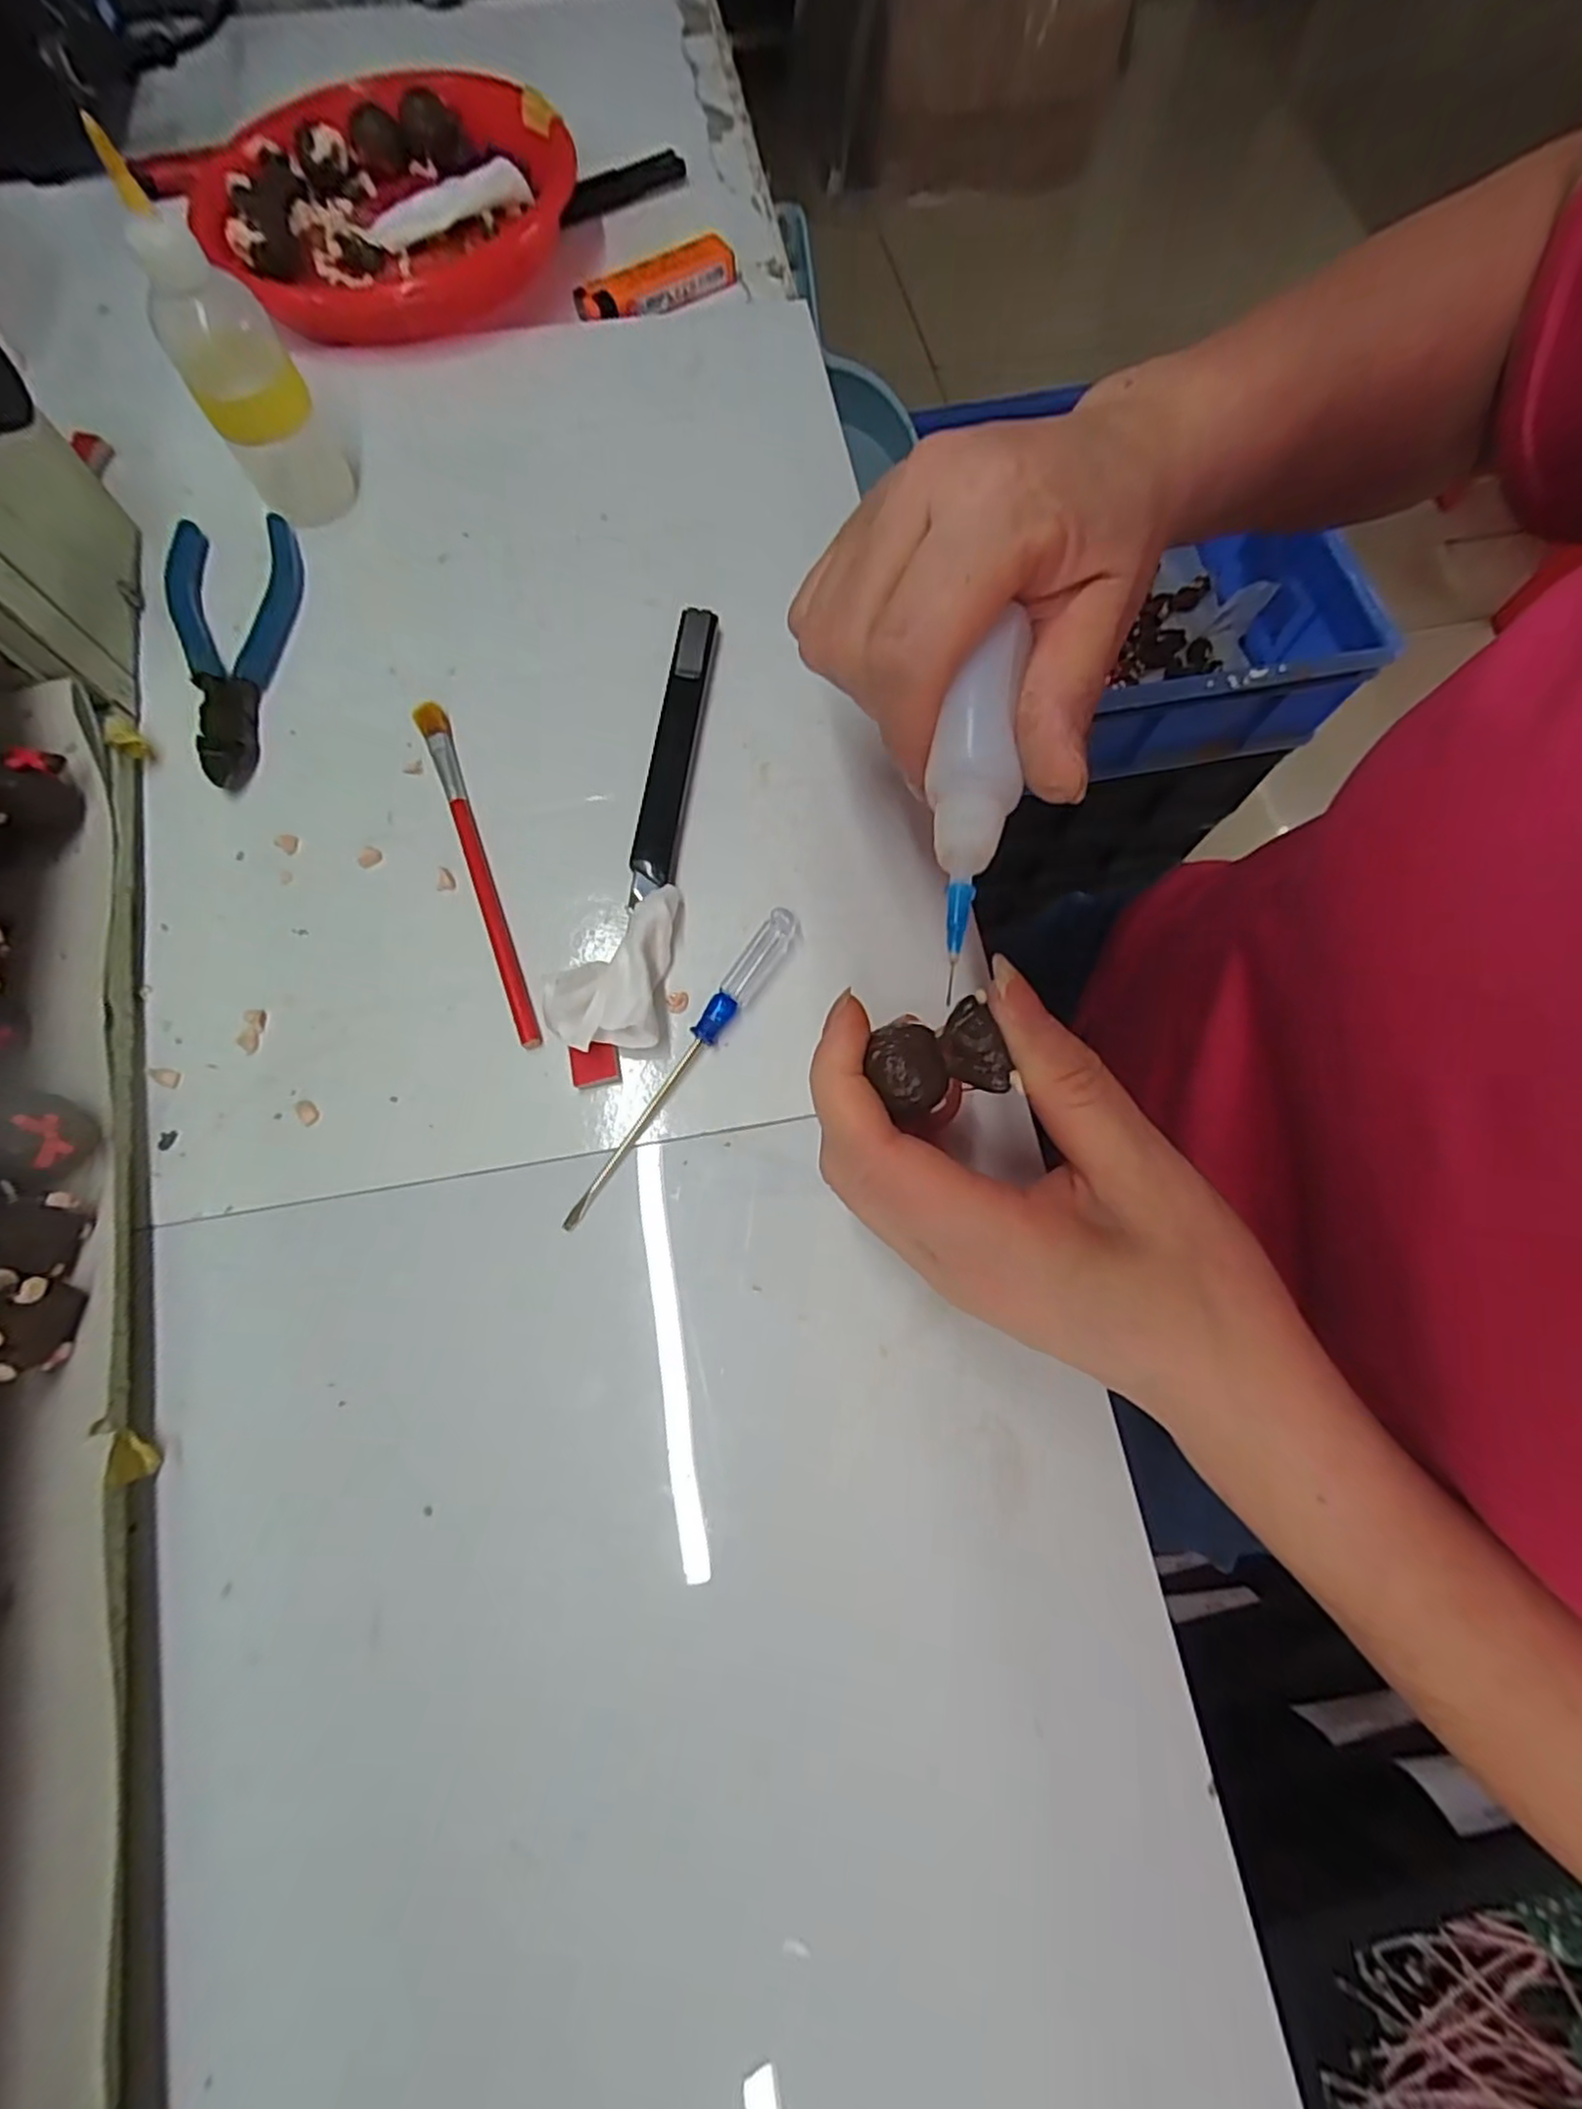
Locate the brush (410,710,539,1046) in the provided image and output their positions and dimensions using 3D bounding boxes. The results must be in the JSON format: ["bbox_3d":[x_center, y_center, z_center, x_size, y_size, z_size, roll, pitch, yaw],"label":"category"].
[{"bbox_3d":[-0.112,-0.069,0.268,0.010,0.007,0.144,-22,75,-8],"label":"brush"}]

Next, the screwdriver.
[{"bbox_3d":[-0.036,0.002,0.247,0.009,0.012,0.126,32,75,8],"label":"screwdriver"}]

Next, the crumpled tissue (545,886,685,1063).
[{"bbox_3d":[-0.062,-0.029,0.252,0.042,0.017,0.058,1,73,-1],"label":"crumpled tissue"}]

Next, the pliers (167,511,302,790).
[{"bbox_3d":[-0.221,-0.159,0.291,0.044,0.009,0.123,-7,73,-3],"label":"pliers"}]

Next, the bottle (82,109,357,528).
[{"bbox_3d":[-0.208,-0.260,0.278,0.038,0.103,0.032,-31,76,-10],"label":"bottle"}]

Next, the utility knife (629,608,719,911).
[{"bbox_3d":[-0.045,-0.115,0.281,0.017,0.009,0.127,6,73,0],"label":"utility knife"}]

